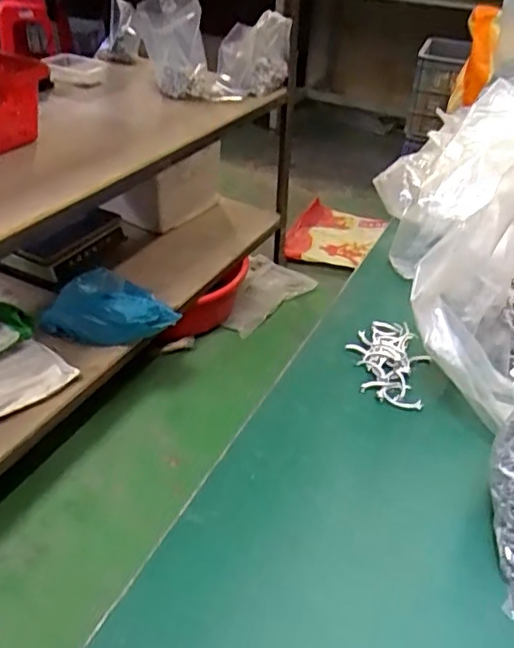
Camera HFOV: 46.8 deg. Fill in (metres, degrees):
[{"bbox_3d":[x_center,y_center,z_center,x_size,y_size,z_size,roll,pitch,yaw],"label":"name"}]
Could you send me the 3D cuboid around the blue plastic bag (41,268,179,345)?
[{"bbox_3d":[-0.315,-0.036,1.297,0.281,0.106,0.167,13,38,14],"label":"blue plastic bag"}]

